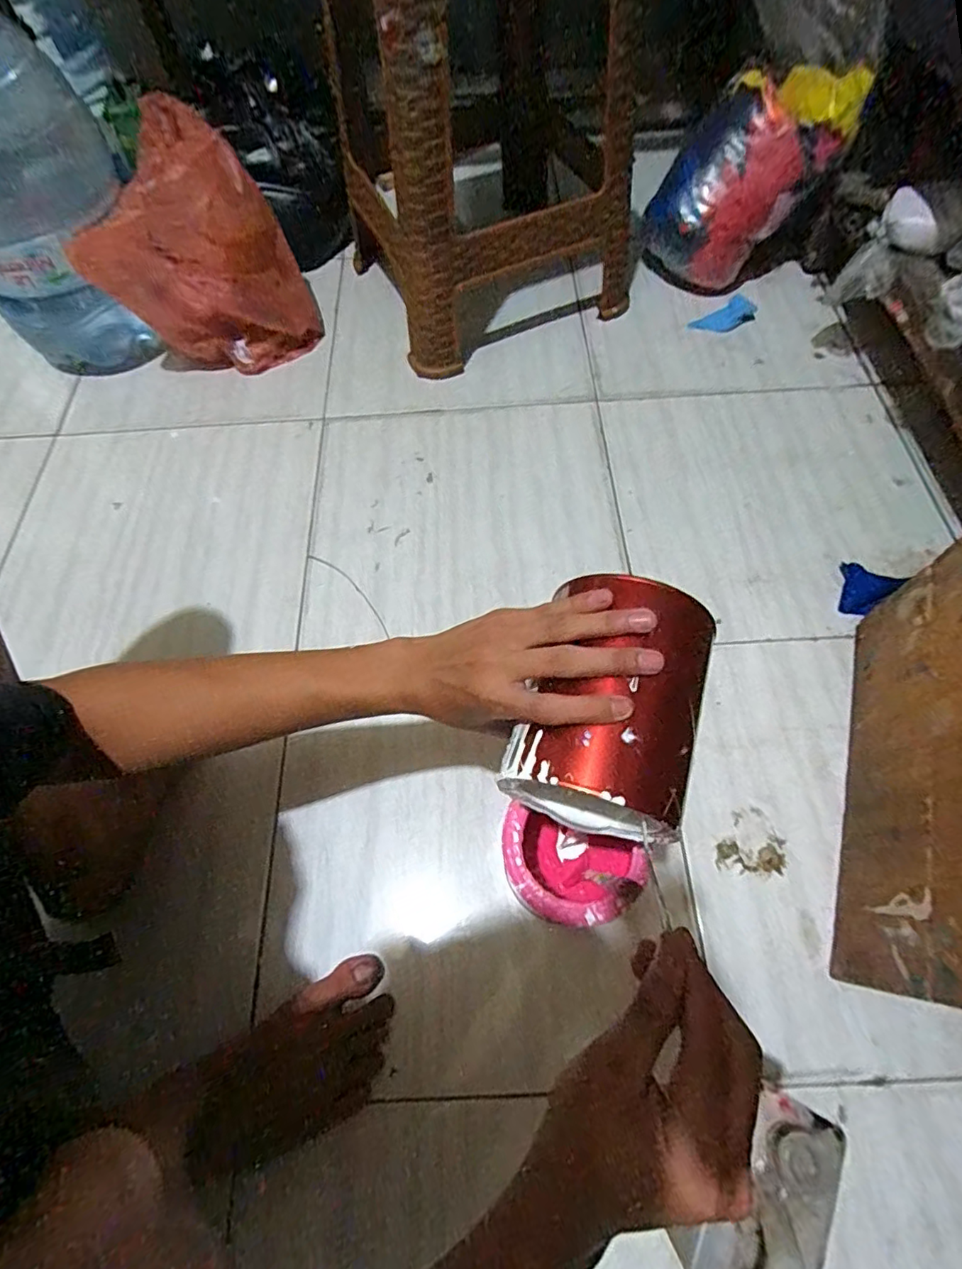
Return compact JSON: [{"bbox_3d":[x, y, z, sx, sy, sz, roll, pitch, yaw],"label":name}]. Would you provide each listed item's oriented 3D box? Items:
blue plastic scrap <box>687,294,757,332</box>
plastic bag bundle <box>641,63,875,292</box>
[{"bbox_3d":[0.380,-0.496,0.888,0.095,0.023,0.047,-30,65,-12],"label":"blue plastic scrap"},{"bbox_3d":[0.384,-0.663,0.848,0.241,0.231,0.156,19,66,12],"label":"plastic bag bundle"}]

